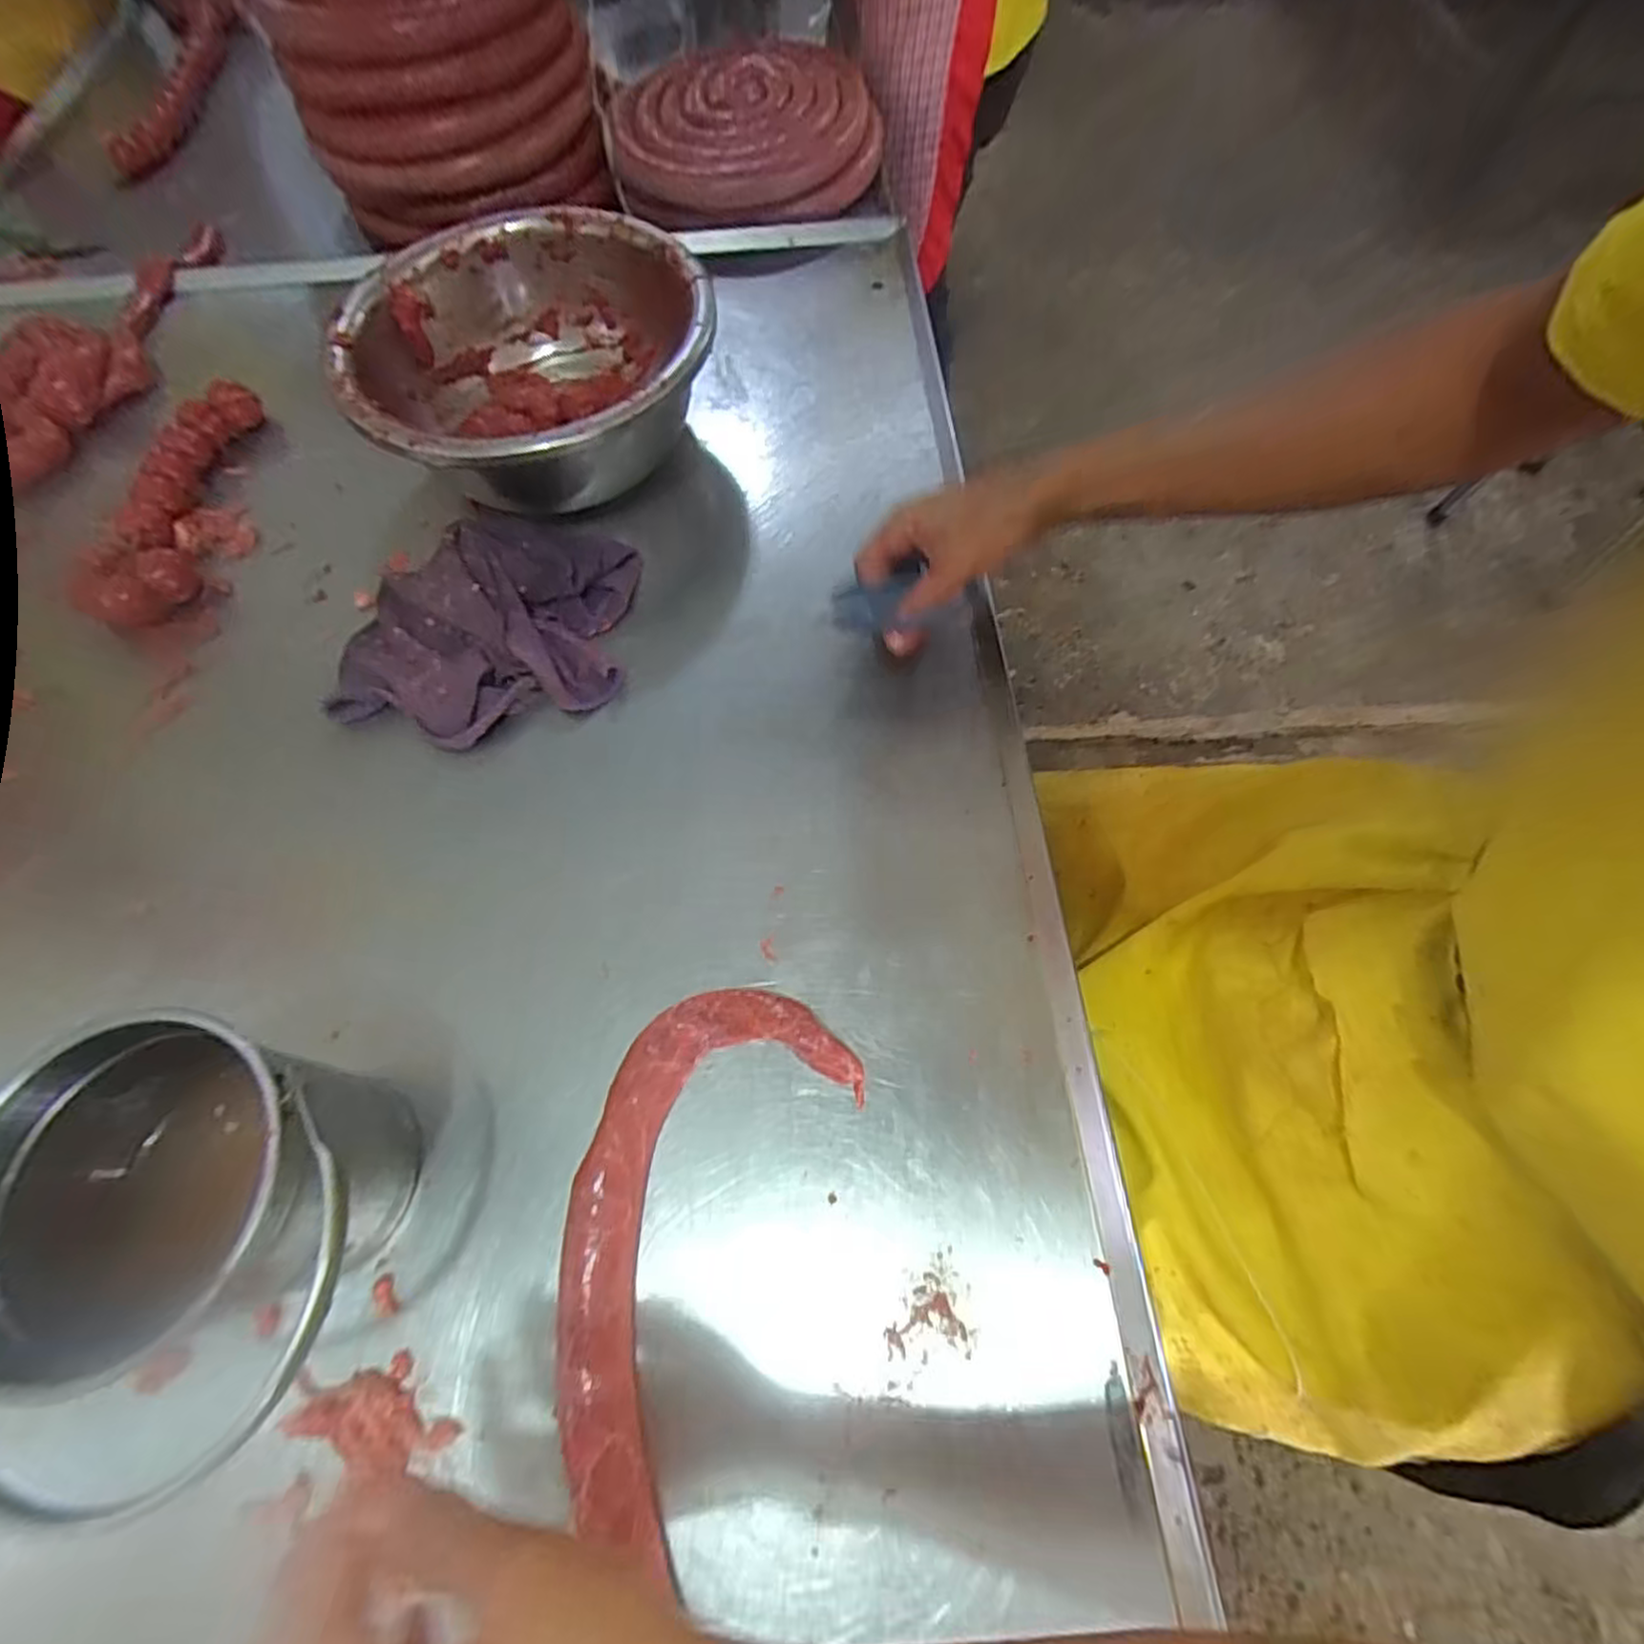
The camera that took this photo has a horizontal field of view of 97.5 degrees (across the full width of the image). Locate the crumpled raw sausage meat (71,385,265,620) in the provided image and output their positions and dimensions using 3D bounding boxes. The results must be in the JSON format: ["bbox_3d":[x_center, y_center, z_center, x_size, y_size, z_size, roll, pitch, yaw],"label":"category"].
[{"bbox_3d":[-0.530,-0.266,0.596,0.088,0.041,0.248,0,63,3],"label":"crumpled raw sausage meat"}]

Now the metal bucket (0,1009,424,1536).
[{"bbox_3d":[-0.274,0.178,0.337,0.155,0.142,0.147,-1,63,3],"label":"metal bucket"}]

